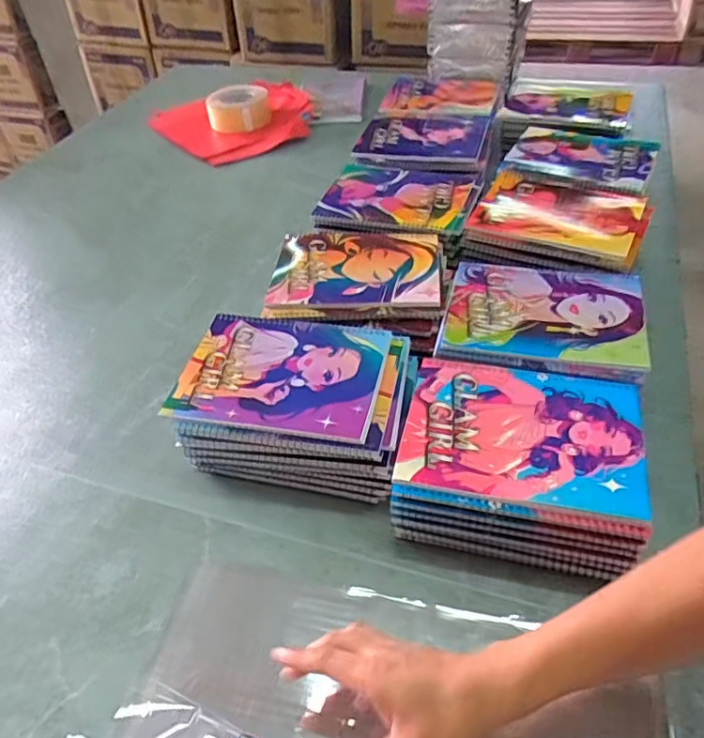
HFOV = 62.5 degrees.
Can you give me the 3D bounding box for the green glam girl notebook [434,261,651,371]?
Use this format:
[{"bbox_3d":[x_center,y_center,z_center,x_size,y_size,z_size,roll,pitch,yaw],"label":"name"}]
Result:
[{"bbox_3d":[0.199,-0.066,0.611,0.194,0.017,0.166,7,45,12],"label":"green glam girl notebook"}]

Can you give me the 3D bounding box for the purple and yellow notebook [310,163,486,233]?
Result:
[{"bbox_3d":[0.065,-0.239,0.798,0.198,0.021,0.164,14,47,18],"label":"purple and yellow notebook"}]

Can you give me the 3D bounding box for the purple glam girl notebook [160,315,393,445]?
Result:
[{"bbox_3d":[-0.068,0.002,0.564,0.192,0.011,0.143,7,45,12],"label":"purple glam girl notebook"}]

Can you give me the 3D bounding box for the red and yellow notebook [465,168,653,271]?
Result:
[{"bbox_3d":[0.264,-0.202,0.740,0.205,0.020,0.163,19,49,23],"label":"red and yellow notebook"}]

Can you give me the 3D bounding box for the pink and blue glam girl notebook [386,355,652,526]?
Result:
[{"bbox_3d":[0.146,0.051,0.496,0.192,0.007,0.140,7,45,12],"label":"pink and blue glam girl notebook"}]

